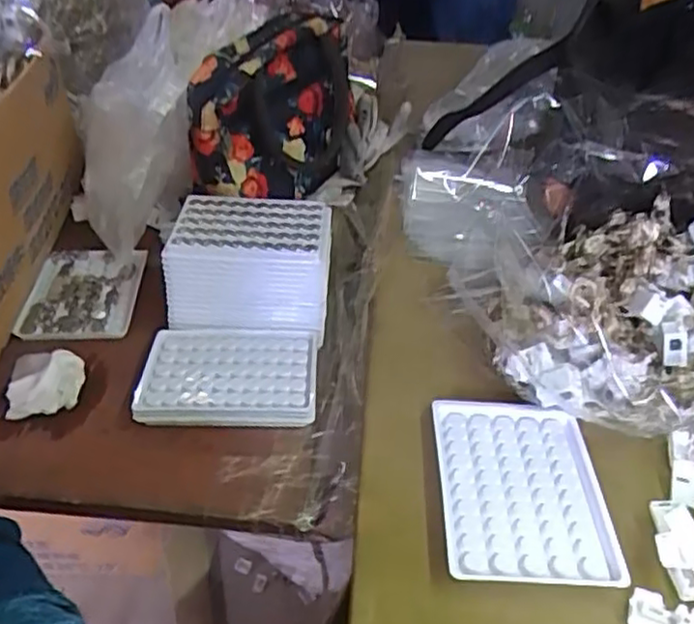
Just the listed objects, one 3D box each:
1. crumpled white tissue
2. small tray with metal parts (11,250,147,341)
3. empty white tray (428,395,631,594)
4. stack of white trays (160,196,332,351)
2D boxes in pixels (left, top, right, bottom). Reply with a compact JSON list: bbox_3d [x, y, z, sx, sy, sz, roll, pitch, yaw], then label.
[{"bbox_3d":[-0.226,0.051,0.522,0.052,0.035,0.056,-4,38,-9],"label":"crumpled white tissue"},{"bbox_3d":[-0.237,-0.018,0.623,0.094,0.015,0.123,-1,38,-5],"label":"small tray with metal parts"},{"bbox_3d":[0.104,0.103,0.420,0.095,0.009,0.131,0,36,1],"label":"empty white tray"},{"bbox_3d":[-0.078,-0.039,0.585,0.130,0.073,0.101,5,36,4],"label":"stack of white trays"}]

